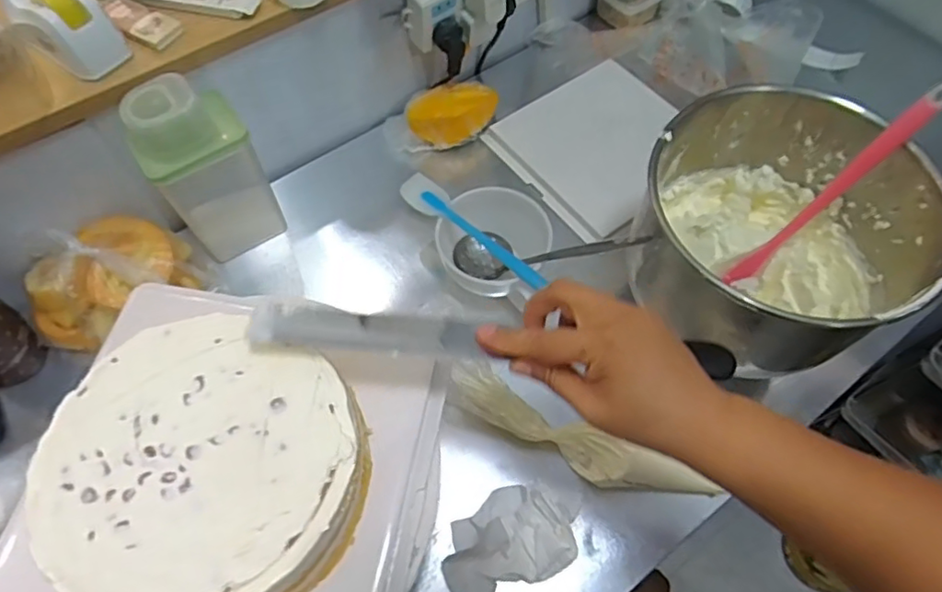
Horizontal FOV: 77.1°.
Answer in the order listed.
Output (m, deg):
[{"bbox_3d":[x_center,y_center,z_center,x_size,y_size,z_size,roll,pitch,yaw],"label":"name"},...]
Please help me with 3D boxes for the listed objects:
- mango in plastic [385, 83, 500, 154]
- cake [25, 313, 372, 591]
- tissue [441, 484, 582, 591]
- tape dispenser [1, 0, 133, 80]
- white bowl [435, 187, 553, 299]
[{"bbox_3d":[-0.037,-0.231,0.757,0.148,0.054,0.075,-11,62,-5],"label":"mango in plastic"},{"bbox_3d":[-0.167,0.114,0.386,0.189,0.077,0.173,0,62,0],"label":"cake"},{"bbox_3d":[0.034,0.209,0.512,0.121,0.038,0.081,-21,64,-11],"label":"tissue"},{"bbox_3d":[-0.374,-0.250,0.534,0.113,0.060,0.056,30,66,16],"label":"tape dispenser"},{"bbox_3d":[0.024,-0.054,0.639,0.116,0.064,0.111,0,62,0],"label":"white bowl"}]

